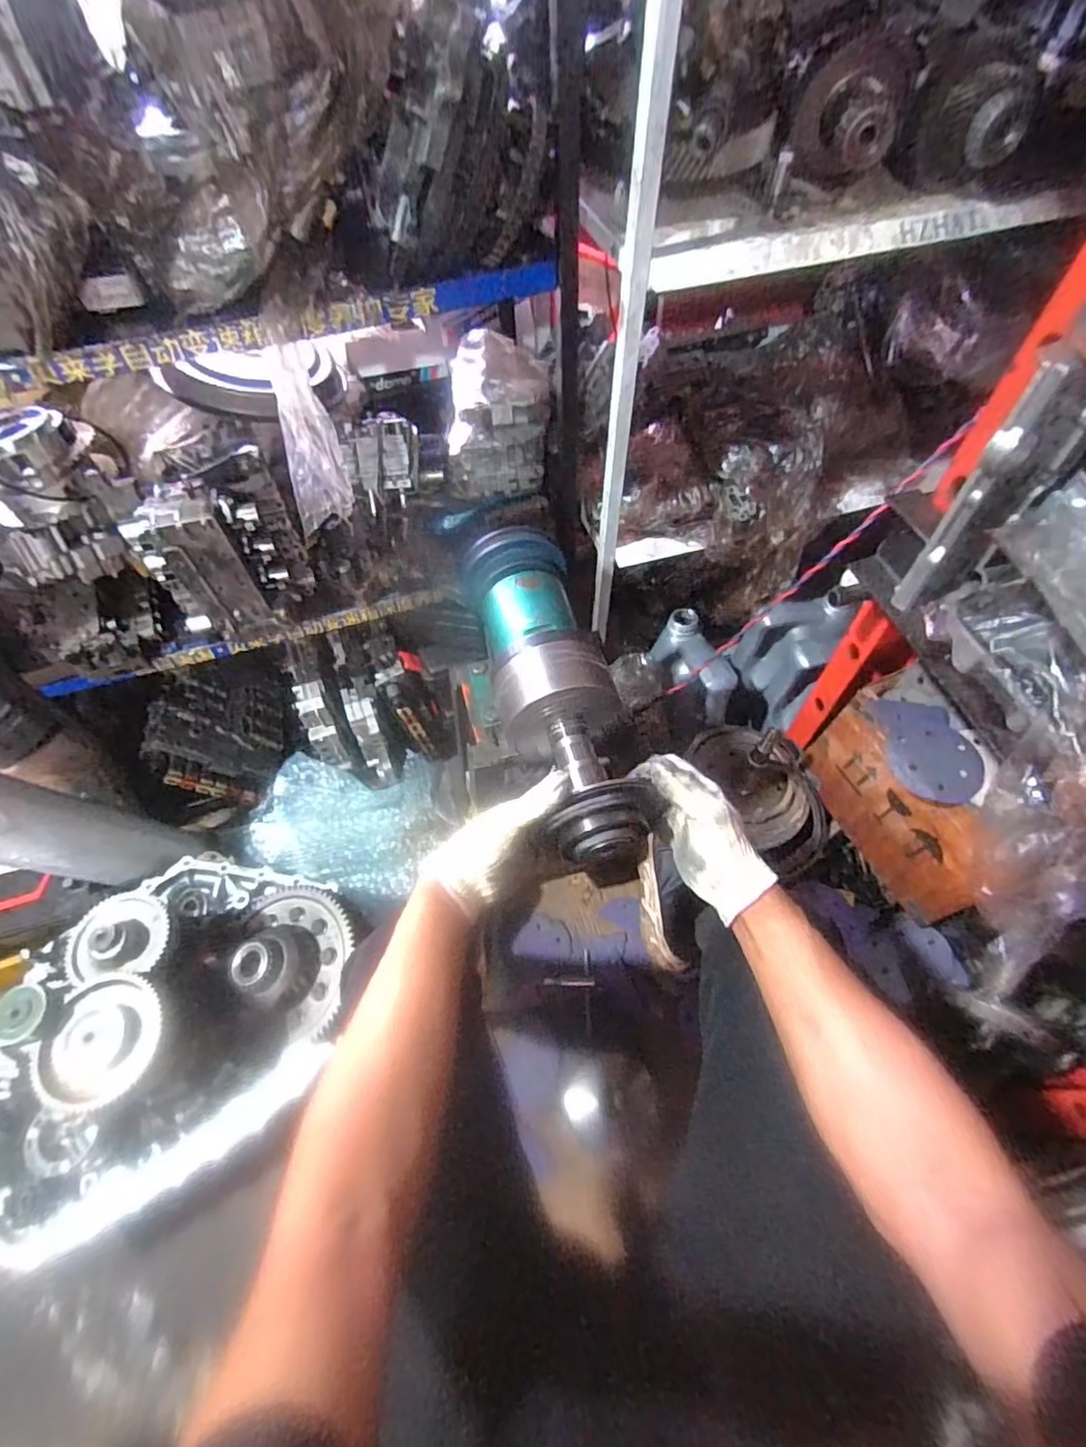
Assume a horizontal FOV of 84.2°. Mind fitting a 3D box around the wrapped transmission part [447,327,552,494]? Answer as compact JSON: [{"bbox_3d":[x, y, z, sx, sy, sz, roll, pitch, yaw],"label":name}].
[{"bbox_3d":[-0.060,-0.407,0.802,0.138,0.149,0.119,-3,58,-2],"label":"wrapped transmission part"}]

